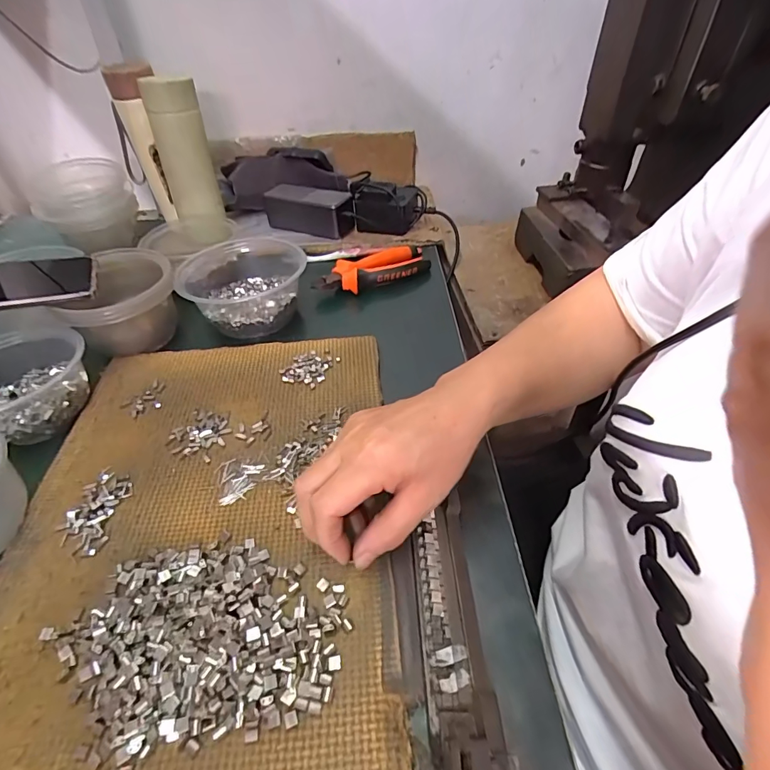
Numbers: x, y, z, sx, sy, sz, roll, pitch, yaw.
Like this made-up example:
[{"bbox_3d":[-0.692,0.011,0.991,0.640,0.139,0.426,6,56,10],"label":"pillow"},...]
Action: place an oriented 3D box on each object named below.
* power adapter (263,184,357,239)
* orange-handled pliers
[{"bbox_3d":[-0.107,-0.256,0.636,0.137,0.052,0.052,14,46,17],"label":"power adapter"},{"bbox_3d":[-0.013,-0.147,0.539,0.157,0.018,0.063,-29,50,-25],"label":"orange-handled pliers"}]

